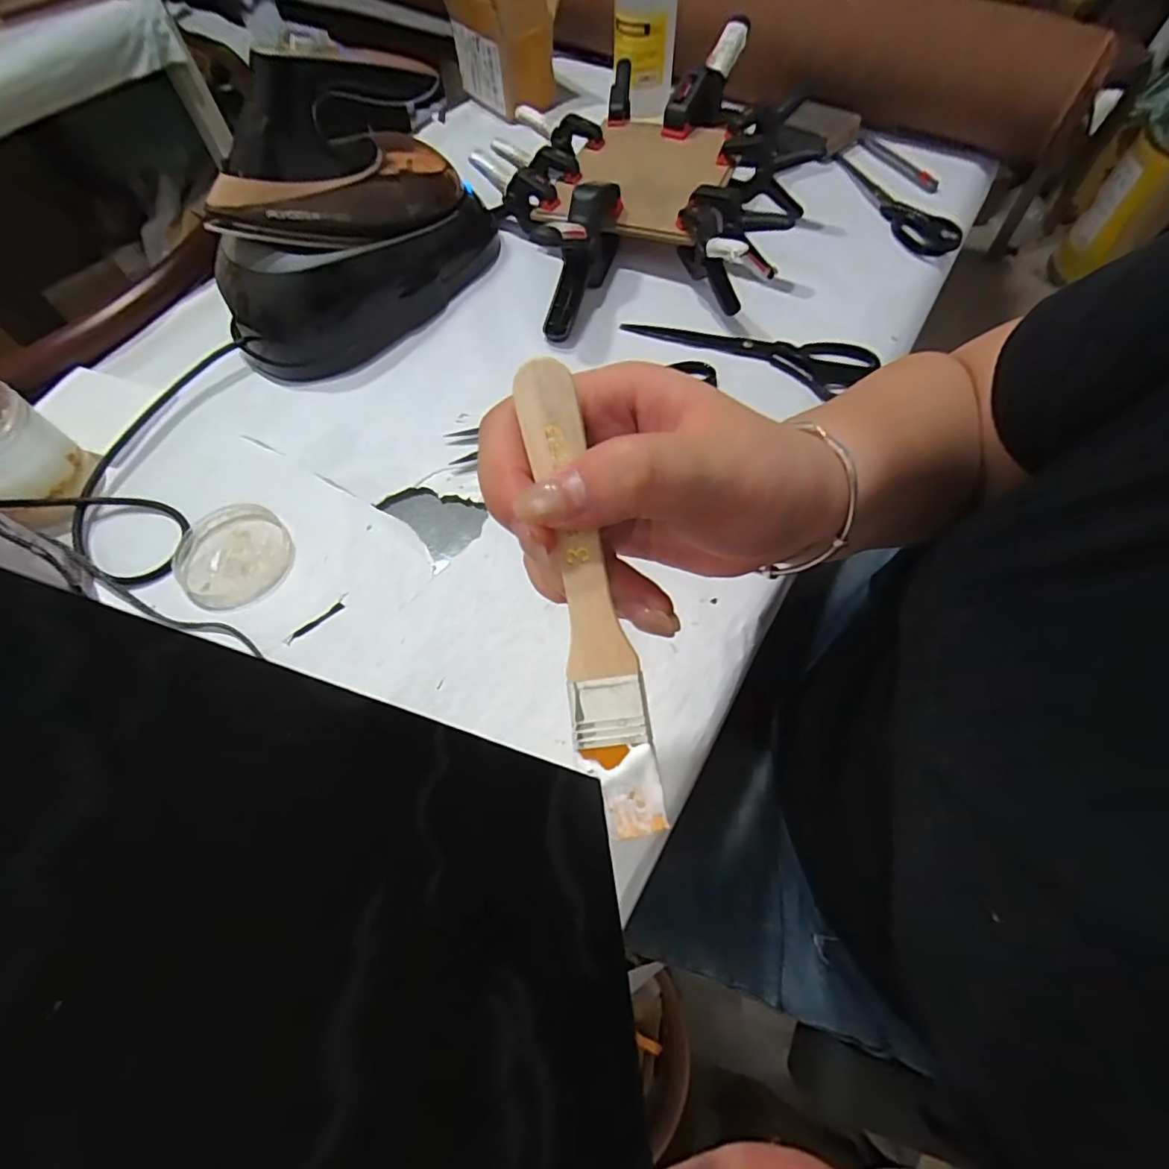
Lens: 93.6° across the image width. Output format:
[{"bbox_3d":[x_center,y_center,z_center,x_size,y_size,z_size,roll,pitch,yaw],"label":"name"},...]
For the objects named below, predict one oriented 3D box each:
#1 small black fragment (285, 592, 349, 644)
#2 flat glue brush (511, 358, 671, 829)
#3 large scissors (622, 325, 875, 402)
[{"bbox_3d":[-0.205,0.027,0.420,0.009,0.004,0.055,41,72,19],"label":"small black fragment"},{"bbox_3d":[0.000,0.002,0.157,0.020,0.005,0.136,-11,84,-4],"label":"flat glue brush"},{"bbox_3d":[0.154,-0.225,0.531,0.236,0.017,0.050,15,65,8],"label":"large scissors"}]

